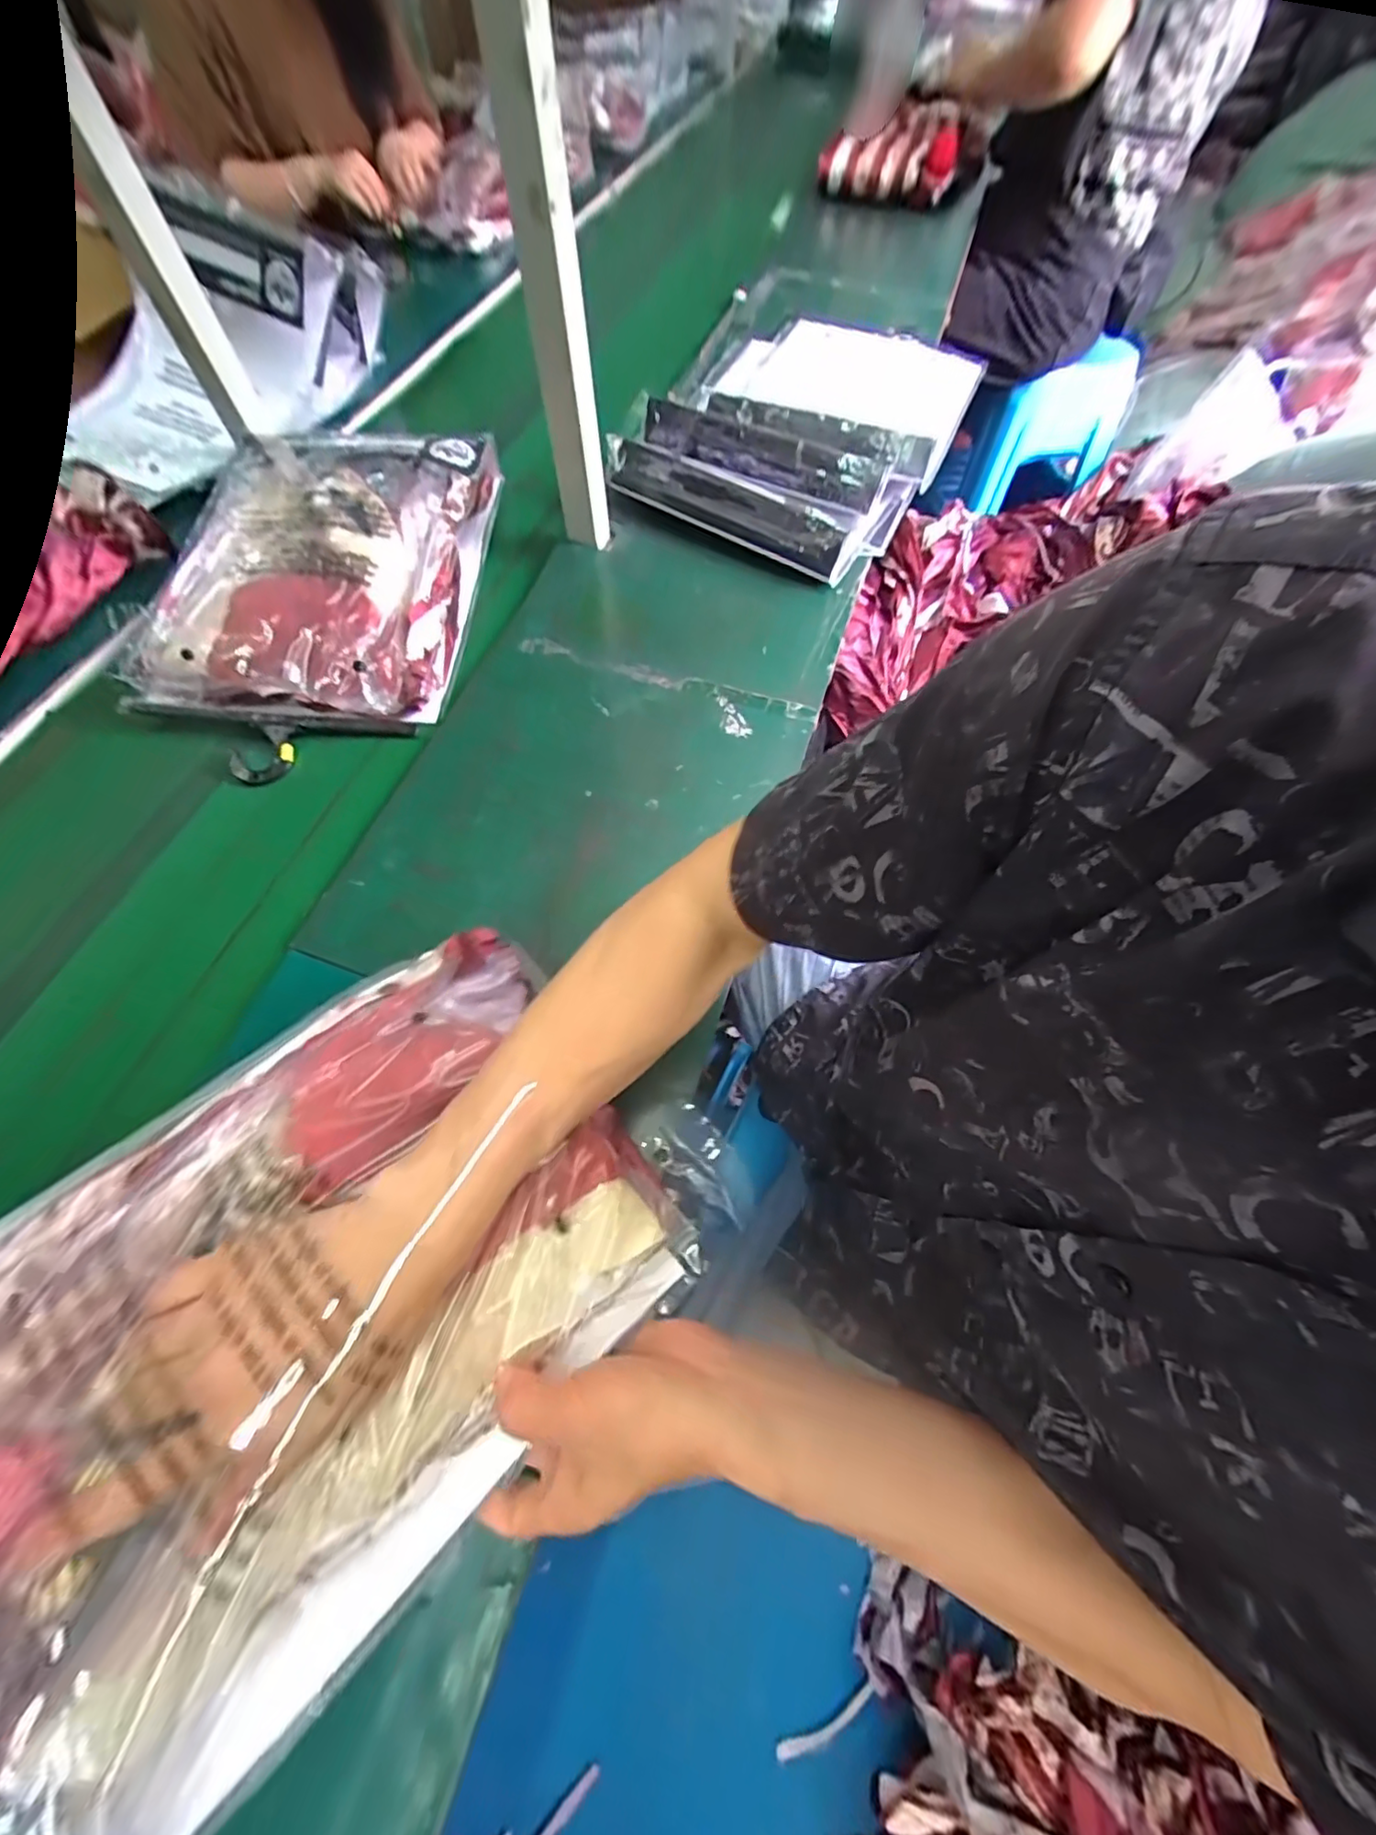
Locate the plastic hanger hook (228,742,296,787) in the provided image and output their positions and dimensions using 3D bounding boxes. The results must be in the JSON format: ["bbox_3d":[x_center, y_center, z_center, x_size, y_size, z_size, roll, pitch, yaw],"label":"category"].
[{"bbox_3d":[-0.405,-0.144,0.559,0.056,0.015,0.038,-12,65,-7],"label":"plastic hanger hook"}]

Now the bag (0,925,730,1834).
[{"bbox_3d":[-0.209,0.207,0.301,0.418,0.079,0.286,-37,80,-24],"label":"bag"}]

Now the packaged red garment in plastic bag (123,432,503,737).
[{"bbox_3d":[-0.384,-0.371,0.628,0.293,0.070,0.419,3,65,0],"label":"packaged red garment in plastic bag"}]

